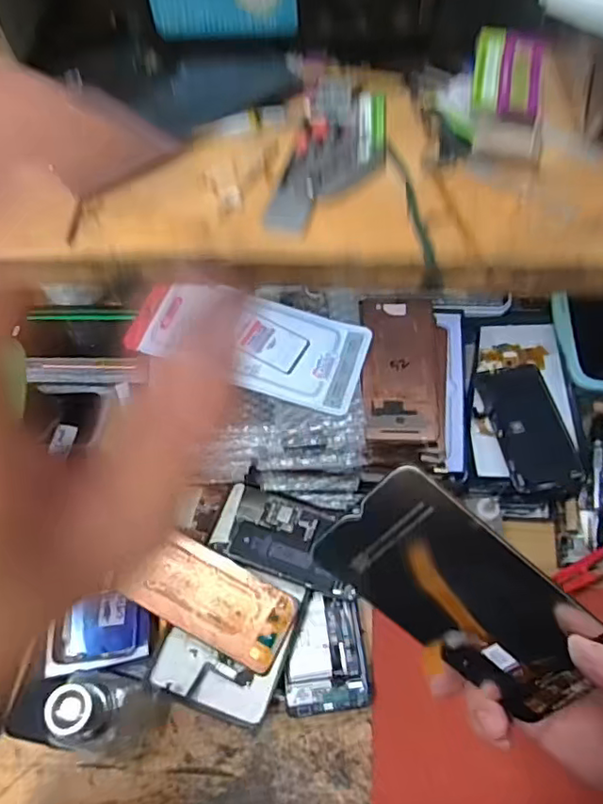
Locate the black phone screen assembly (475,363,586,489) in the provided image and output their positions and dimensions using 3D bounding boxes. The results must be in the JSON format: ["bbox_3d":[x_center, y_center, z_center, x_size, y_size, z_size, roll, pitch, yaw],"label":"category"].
[{"bbox_3d":[0.219,0.022,0.564,0.072,0.007,0.134,-10,57,-3],"label":"black phone screen assembly"}]

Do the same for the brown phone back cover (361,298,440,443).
[{"bbox_3d":[0.095,-0.033,0.557,0.071,0.009,0.151,-2,66,7],"label":"brown phone back cover"}]

